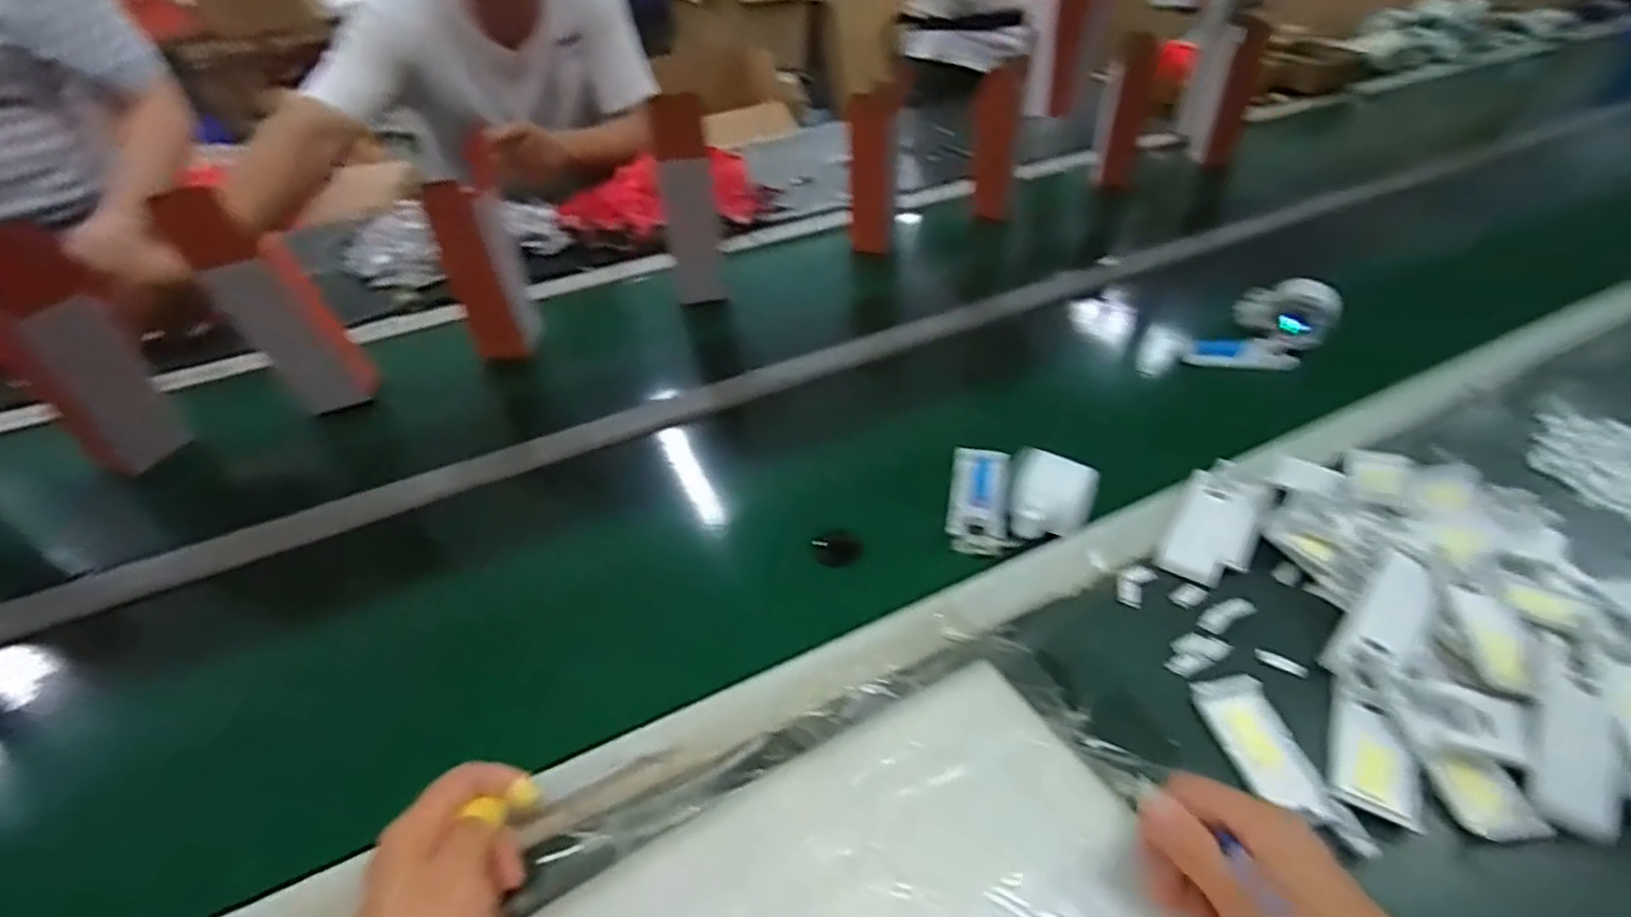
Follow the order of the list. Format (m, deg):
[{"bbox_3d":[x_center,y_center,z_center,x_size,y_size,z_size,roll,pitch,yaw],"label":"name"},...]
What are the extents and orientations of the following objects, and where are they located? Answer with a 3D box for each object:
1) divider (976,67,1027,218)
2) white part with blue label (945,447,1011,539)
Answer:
[{"bbox_3d":[0.256,-0.450,1.015,0.061,0.205,0.028,5,18,9],"label":"divider"},{"bbox_3d":[0.138,0.029,0.599,0.048,0.011,0.112,7,41,12],"label":"white part with blue label"}]

